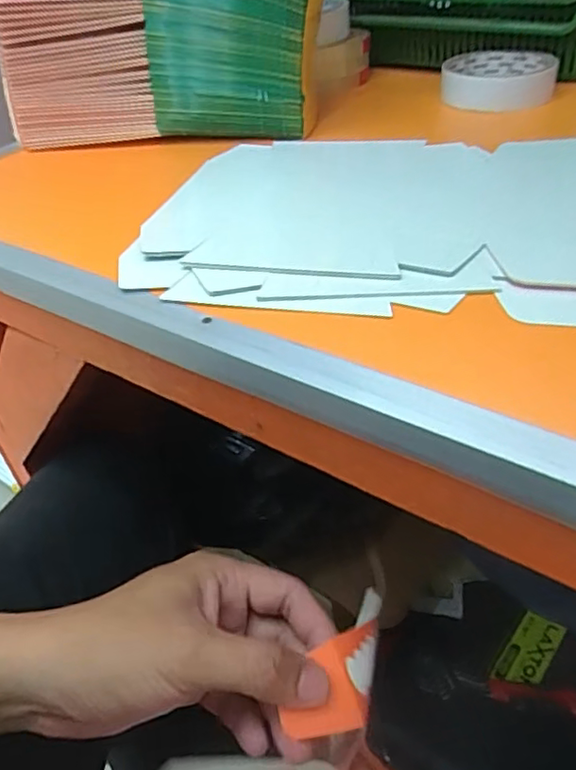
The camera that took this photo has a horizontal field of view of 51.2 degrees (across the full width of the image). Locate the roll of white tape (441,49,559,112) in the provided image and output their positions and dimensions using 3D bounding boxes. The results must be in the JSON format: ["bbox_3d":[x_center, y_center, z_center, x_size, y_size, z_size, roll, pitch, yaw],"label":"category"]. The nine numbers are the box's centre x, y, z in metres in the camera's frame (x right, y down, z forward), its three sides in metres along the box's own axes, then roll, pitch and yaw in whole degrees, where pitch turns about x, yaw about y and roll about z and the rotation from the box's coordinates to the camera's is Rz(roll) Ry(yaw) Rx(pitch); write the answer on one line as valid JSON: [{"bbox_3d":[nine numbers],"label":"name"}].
[{"bbox_3d":[0.175,-0.253,0.498,0.085,0.029,0.068,13,44,20],"label":"roll of white tape"}]

